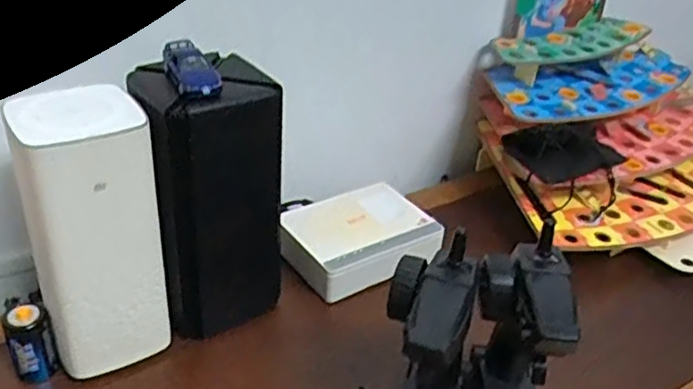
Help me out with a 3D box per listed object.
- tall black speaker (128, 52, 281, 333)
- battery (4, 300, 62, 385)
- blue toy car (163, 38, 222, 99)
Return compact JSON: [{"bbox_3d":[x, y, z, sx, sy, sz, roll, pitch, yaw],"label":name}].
[{"bbox_3d":[-0.112,0.003,0.555,0.110,0.212,0.080,-12,35,-25],"label":"tall black speaker"},{"bbox_3d":[-0.248,0.118,0.533,0.033,0.063,0.026,-15,37,-29],"label":"battery"},{"bbox_3d":[-0.115,-0.093,0.494,0.032,0.019,0.071,-8,34,-21],"label":"blue toy car"}]

